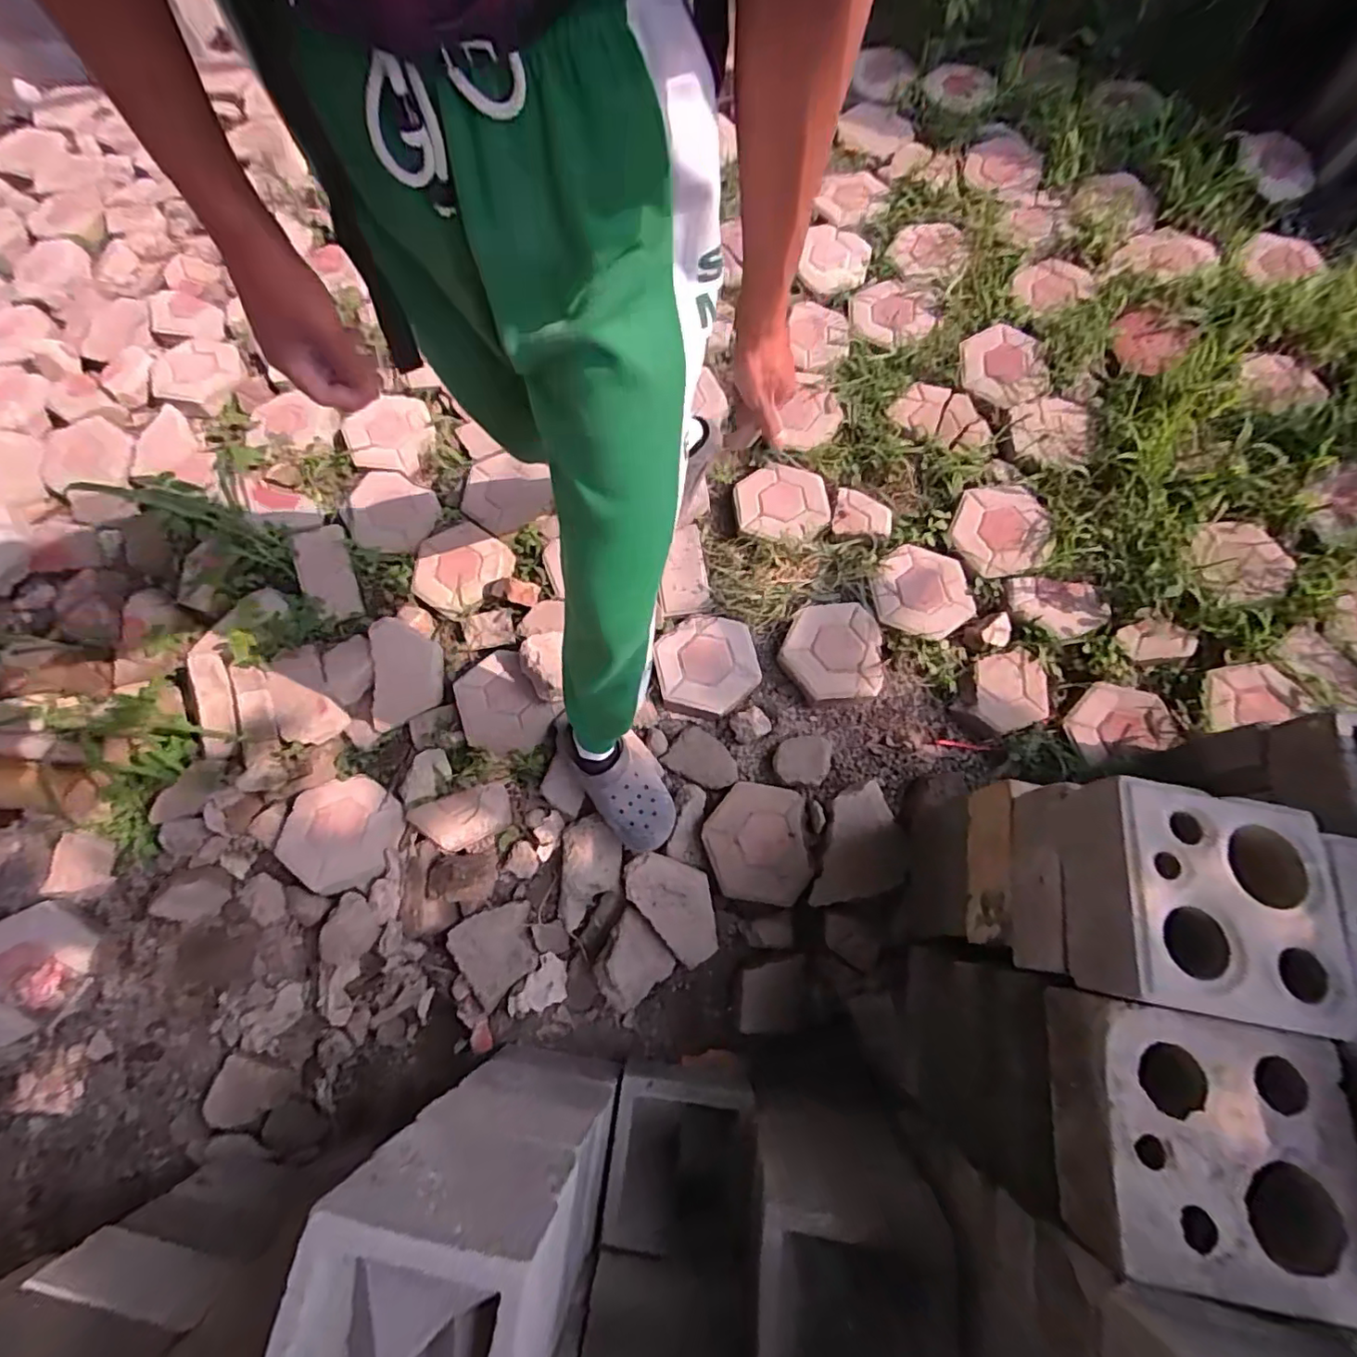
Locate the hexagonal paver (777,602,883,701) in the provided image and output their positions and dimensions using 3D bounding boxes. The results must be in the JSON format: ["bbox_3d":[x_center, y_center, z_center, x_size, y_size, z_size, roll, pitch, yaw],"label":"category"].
[{"bbox_3d":[0.298,-0.054,1.135,0.189,0.038,0.198,-6,71,0],"label":"hexagonal paver"}]

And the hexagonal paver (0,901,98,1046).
[{"bbox_3d":[-1.132,0.510,1.007,0.219,0.067,0.207,-34,73,-9],"label":"hexagonal paver"}]

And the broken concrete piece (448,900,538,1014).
[{"bbox_3d":[-0.323,0.487,1.029,0.135,0.032,0.149,-22,71,-5],"label":"broken concrete piece"}]

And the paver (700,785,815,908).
[{"bbox_3d":[0.137,0.292,1.036,0.178,0.044,0.198,6,62,5],"label":"paver"}]

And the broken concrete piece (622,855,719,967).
[{"bbox_3d":[-0.002,0.378,0.995,0.122,0.051,0.200,-42,75,-11],"label":"broken concrete piece"}]

